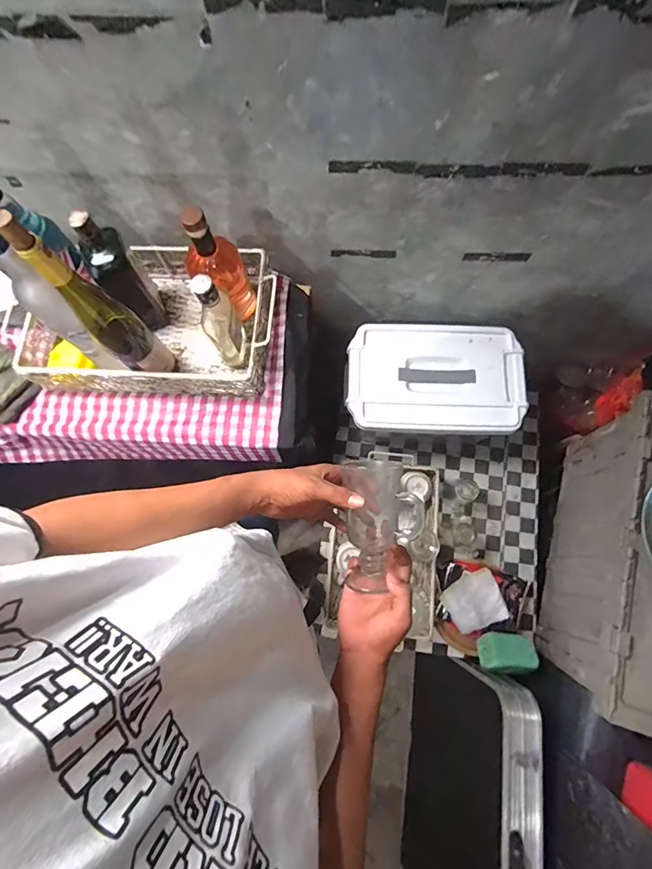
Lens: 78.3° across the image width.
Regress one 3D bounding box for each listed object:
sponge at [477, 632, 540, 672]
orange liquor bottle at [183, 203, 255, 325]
[{"bbox_3d":[0.390,0.467,0.858,0.099,0.067,0.074,1,75,1],"label":"sponge"},{"bbox_3d":[-0.178,-0.283,0.675,0.072,0.218,0.073,26,77,7],"label":"orange liquor bottle"}]

